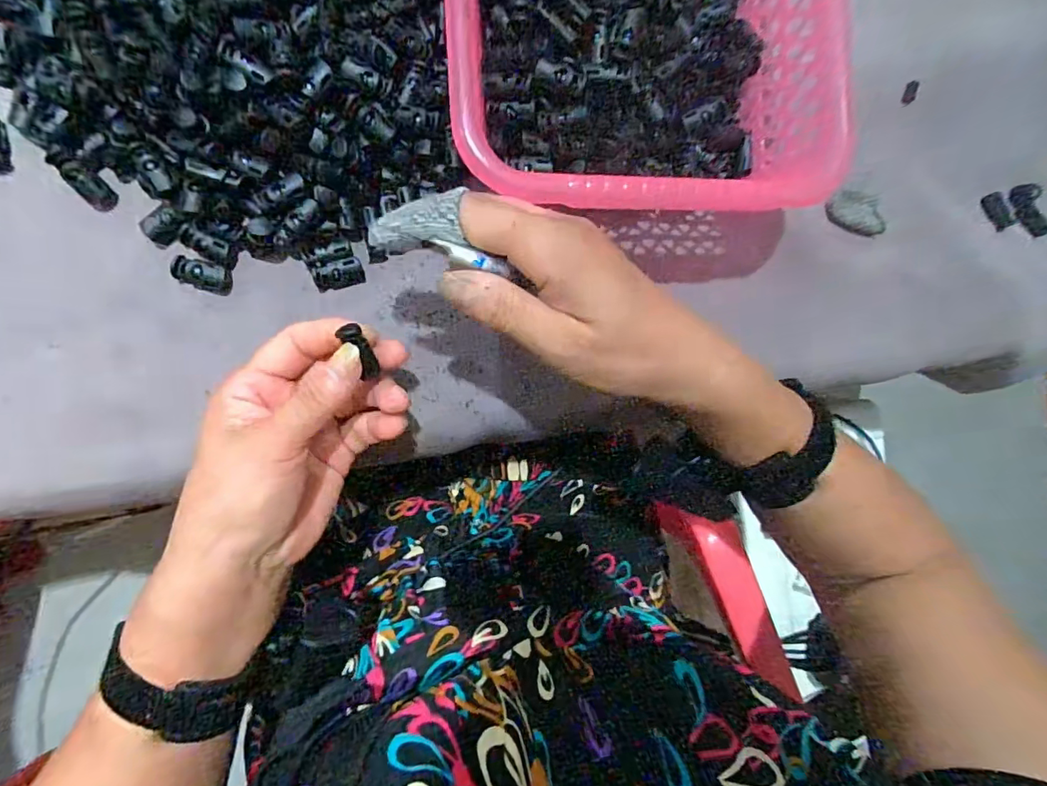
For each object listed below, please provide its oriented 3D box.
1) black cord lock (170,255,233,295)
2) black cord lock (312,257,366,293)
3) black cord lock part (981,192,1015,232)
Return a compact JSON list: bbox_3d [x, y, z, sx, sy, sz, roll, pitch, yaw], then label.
[{"bbox_3d":[-0.177,-0.065,0.278,0.028,0.007,0.015,18,88,-11],"label":"black cord lock"},{"bbox_3d":[-0.106,-0.068,0.293,0.027,0.013,0.015,-15,94,-10],"label":"black cord lock"},{"bbox_3d":[0.366,-0.140,0.392,0.007,0.014,0.029,-19,80,-8],"label":"black cord lock part"}]

